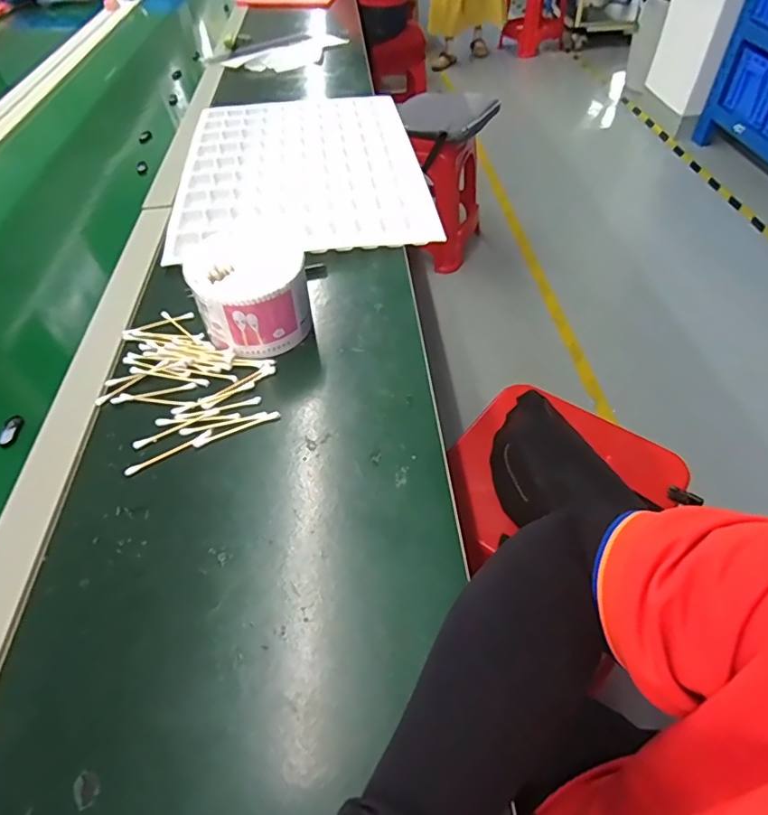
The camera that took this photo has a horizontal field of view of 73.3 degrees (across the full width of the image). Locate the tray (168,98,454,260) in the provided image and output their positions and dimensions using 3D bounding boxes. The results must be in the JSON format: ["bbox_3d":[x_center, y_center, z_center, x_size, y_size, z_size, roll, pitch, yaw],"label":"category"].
[{"bbox_3d":[-0.120,-0.362,0.757,0.323,0.017,0.477,-6,50,-4],"label":"tray"}]

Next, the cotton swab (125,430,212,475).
[{"bbox_3d":[-0.175,0.036,0.422,0.072,0.004,0.008,-26,54,-20],"label":"cotton swab"}]

